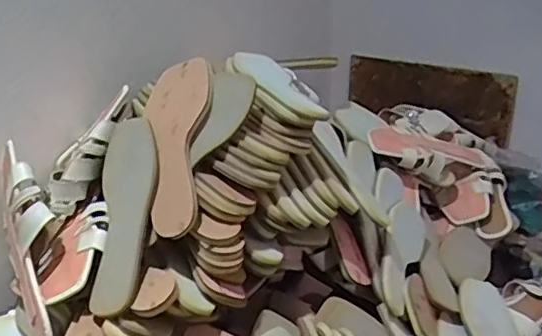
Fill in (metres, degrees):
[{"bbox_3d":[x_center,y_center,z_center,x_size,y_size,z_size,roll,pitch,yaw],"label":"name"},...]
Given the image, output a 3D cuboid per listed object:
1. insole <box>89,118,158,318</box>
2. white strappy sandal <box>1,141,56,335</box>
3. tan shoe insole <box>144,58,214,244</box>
[{"bbox_3d":[-0.163,0.044,0.660,0.083,0.006,0.235,-20,56,23],"label":"insole"},{"bbox_3d":[-0.273,0.087,0.665,0.055,0.240,0.092,-9,-14,-18],"label":"white strappy sandal"},{"bbox_3d":[-0.115,-0.033,0.688,0.085,0.018,0.236,-10,60,21],"label":"tan shoe insole"}]

